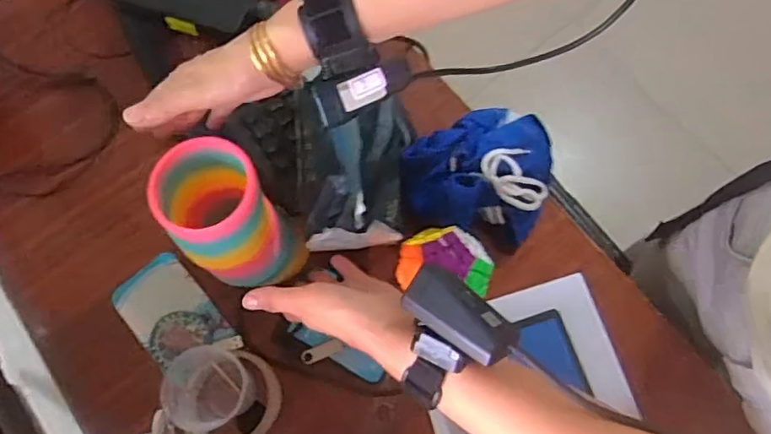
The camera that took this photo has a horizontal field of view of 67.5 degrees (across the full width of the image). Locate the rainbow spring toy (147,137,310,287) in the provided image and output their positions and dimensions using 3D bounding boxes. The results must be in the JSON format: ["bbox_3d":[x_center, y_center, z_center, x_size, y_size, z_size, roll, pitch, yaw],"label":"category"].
[{"bbox_3d":[-0.134,0.000,0.504,0.087,0.130,0.099,-27,73,-7],"label":"rainbow spring toy"}]

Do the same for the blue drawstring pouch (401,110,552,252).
[{"bbox_3d":[0.088,-0.042,0.566,0.137,0.083,0.124,6,72,3],"label":"blue drawstring pouch"}]

